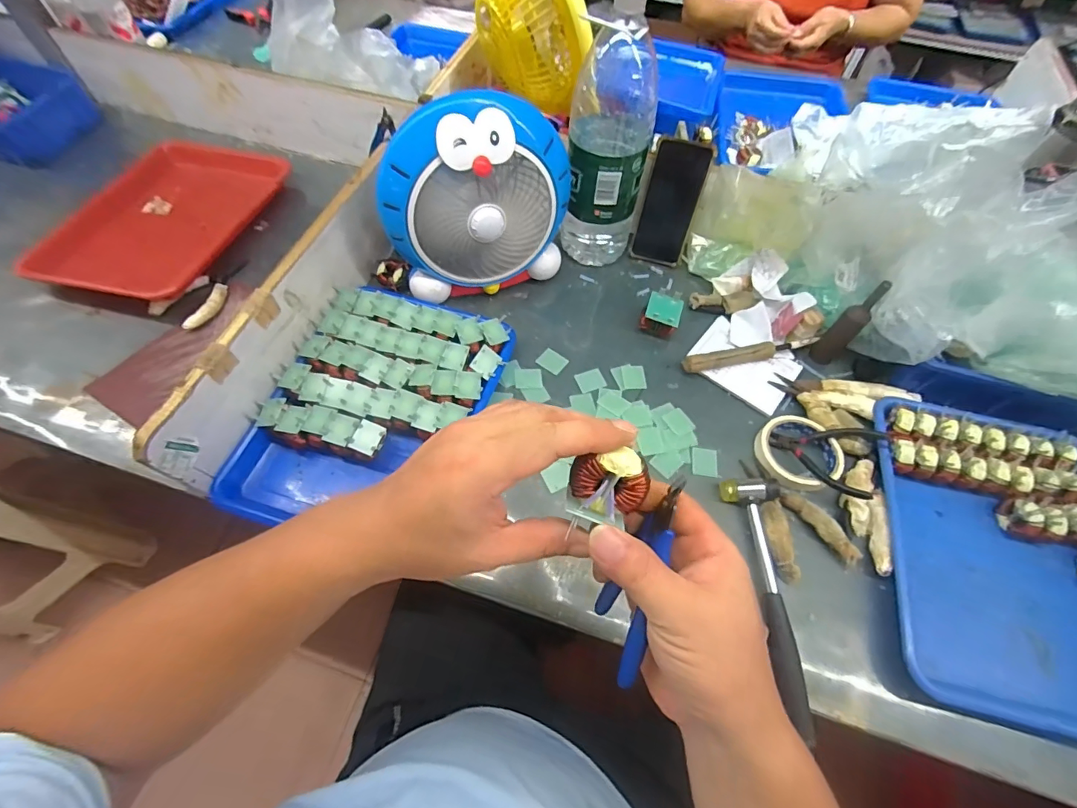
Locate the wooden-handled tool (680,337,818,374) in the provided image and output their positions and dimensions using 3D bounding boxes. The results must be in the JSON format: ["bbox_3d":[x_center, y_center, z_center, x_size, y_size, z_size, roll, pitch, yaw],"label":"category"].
[{"bbox_3d":[0.286,-0.069,0.625,0.187,0.023,0.027,-11,61,-8],"label":"wooden-handled tool"}]

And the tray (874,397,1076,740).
[{"bbox_3d":[0.505,0.161,0.496,0.257,0.033,0.315,13,61,6],"label":"tray"}]

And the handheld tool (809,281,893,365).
[{"bbox_3d":[0.399,-0.102,0.597,0.031,0.144,0.031,41,67,20],"label":"handheld tool"}]

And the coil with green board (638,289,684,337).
[{"bbox_3d":[0.170,-0.123,0.647,0.048,0.046,0.056,20,62,10],"label":"coil with green board"}]

